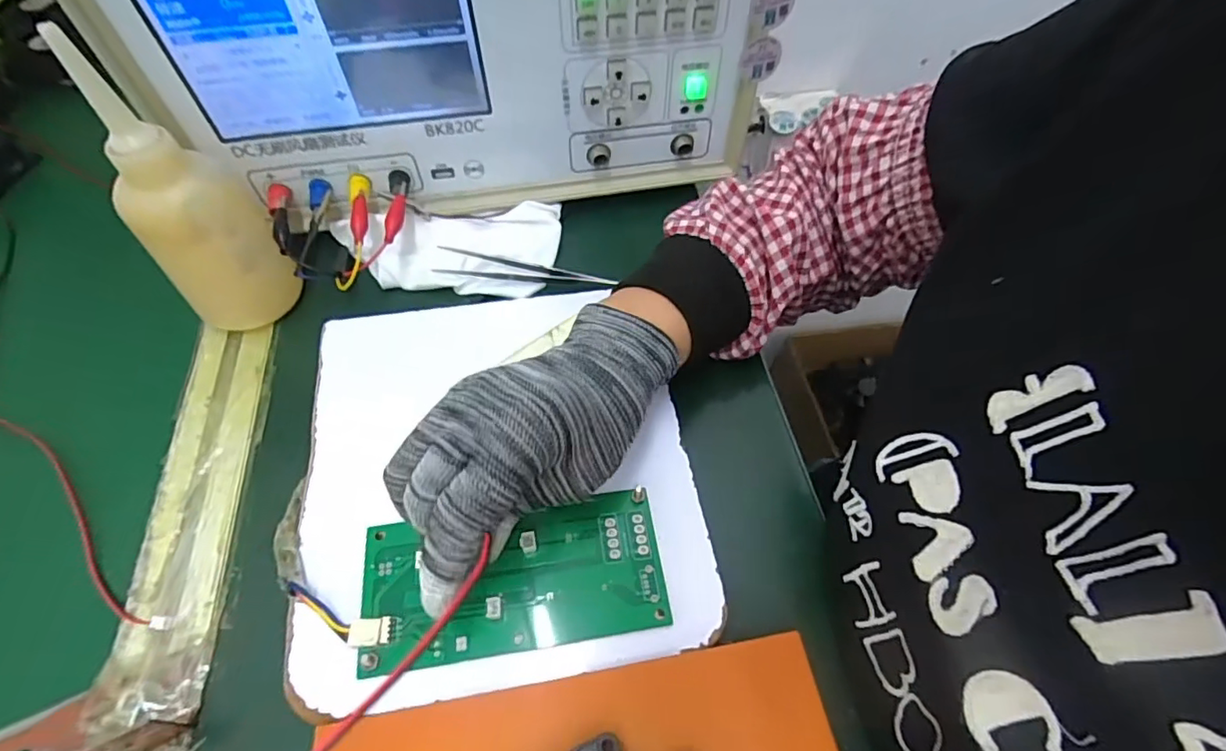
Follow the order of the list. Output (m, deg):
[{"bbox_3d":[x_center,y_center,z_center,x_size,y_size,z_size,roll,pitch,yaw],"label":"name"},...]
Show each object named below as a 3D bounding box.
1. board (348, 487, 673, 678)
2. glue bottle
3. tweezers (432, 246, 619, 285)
[{"bbox_3d":[-0.045,0.091,0.260,0.134,0.007,0.065,-9,58,-8],"label":"board"},{"bbox_3d":[-0.234,-0.098,0.305,0.062,0.136,0.067,-32,63,-17],"label":"glue bottle"},{"bbox_3d":[-0.057,-0.071,0.372,0.116,0.008,0.018,4,58,3],"label":"tweezers"}]

